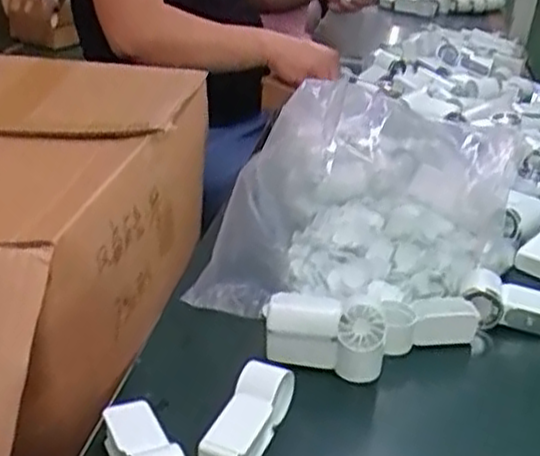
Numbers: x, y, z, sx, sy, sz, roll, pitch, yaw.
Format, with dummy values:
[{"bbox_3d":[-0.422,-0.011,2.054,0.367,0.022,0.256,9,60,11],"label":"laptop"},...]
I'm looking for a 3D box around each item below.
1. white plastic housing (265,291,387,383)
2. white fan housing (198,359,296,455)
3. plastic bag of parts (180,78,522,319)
[{"bbox_3d":[0.045,0.088,0.610,0.093,0.057,0.038,10,27,13],"label":"white plastic housing"},{"bbox_3d":[-0.015,0.134,0.531,0.036,0.029,0.090,14,40,21],"label":"white fan housing"},{"bbox_3d":[0.104,-0.025,0.759,0.253,0.126,0.345,12,27,17],"label":"plastic bag of parts"}]

